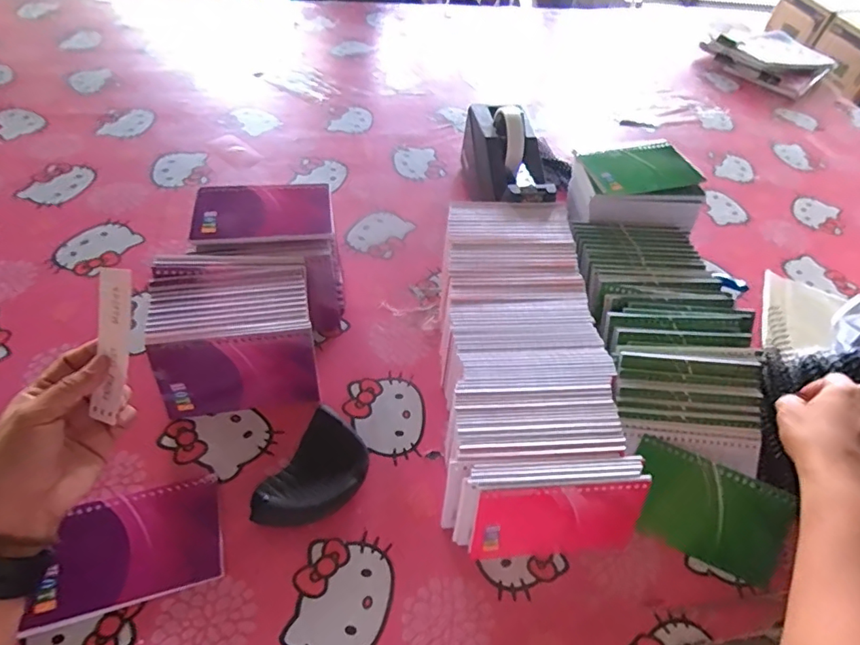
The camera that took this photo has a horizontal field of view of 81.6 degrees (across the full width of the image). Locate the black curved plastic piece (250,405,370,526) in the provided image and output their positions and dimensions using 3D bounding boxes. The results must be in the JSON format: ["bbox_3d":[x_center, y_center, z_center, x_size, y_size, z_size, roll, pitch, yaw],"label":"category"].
[{"bbox_3d":[-0.092,0.128,0.409,0.064,0.027,0.099,28,54,16],"label":"black curved plastic piece"}]

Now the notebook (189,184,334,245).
[{"bbox_3d":[-0.165,-0.112,0.497,0.129,0.016,0.075,-5,52,-10],"label":"notebook"}]

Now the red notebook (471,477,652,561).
[{"bbox_3d":[0.098,0.154,0.383,0.128,0.077,0.007,-1,32,-6],"label":"red notebook"}]

